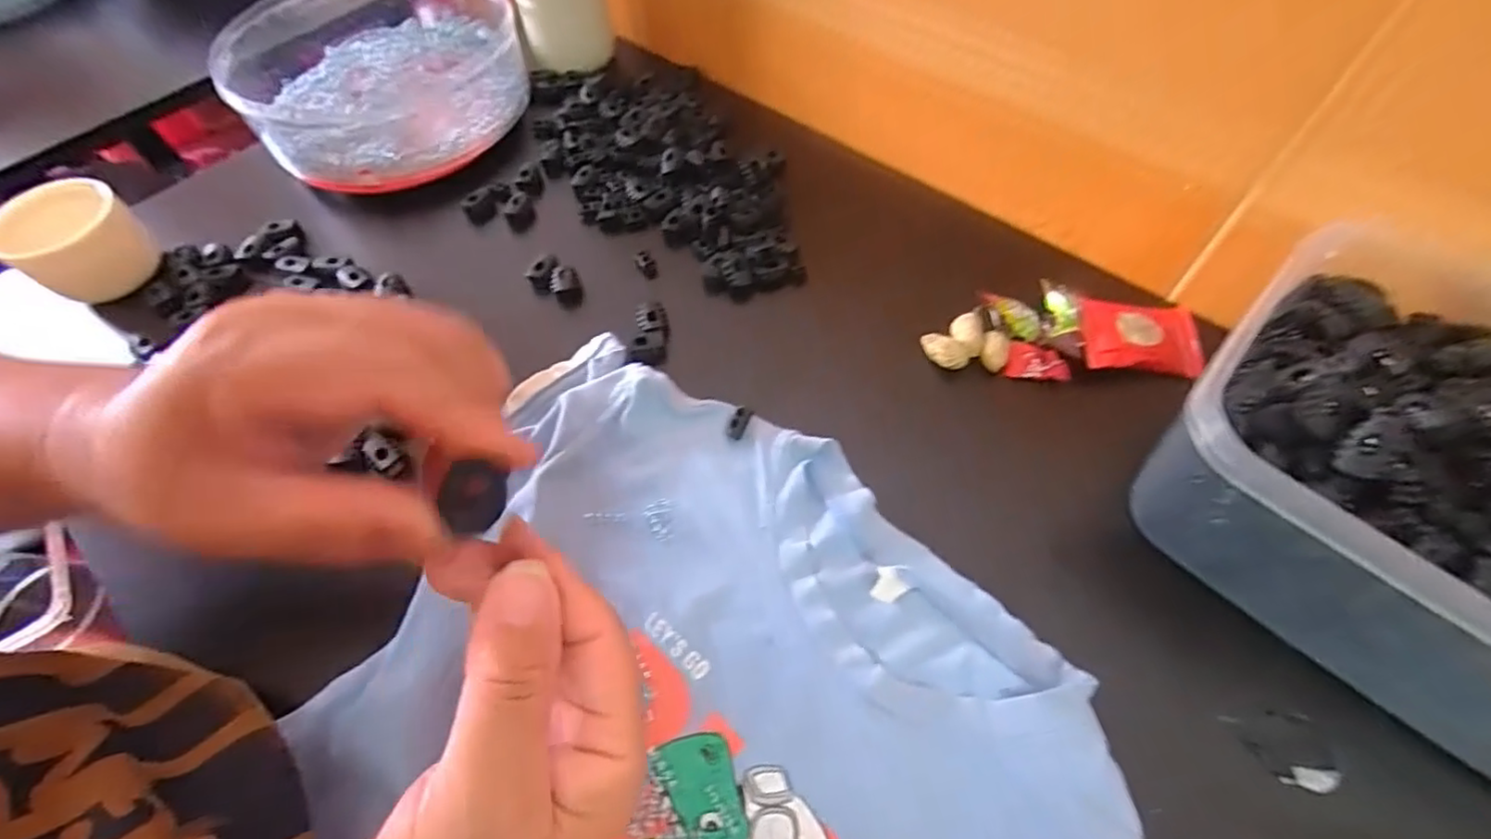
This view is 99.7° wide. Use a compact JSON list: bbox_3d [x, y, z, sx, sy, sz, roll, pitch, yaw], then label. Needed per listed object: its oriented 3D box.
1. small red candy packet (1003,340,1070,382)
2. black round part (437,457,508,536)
[{"bbox_3d":[0.162,-0.031,0.349,0.033,0.010,0.016,11,61,11],"label":"small red candy packet"},{"bbox_3d":[-0.073,0.021,0.170,0.012,0.013,0.018,18,63,14],"label":"black round part"}]

